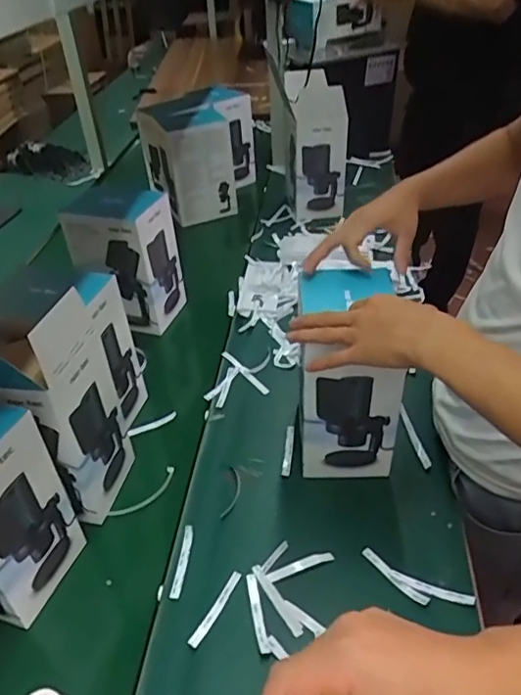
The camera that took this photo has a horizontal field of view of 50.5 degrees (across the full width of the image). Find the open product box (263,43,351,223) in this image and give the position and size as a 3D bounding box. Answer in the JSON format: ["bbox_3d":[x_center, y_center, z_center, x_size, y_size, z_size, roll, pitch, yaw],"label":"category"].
[{"bbox_3d":[0.110,-0.529,1.340,0.156,0.325,0.371,-4,38,0],"label":"open product box"}]

